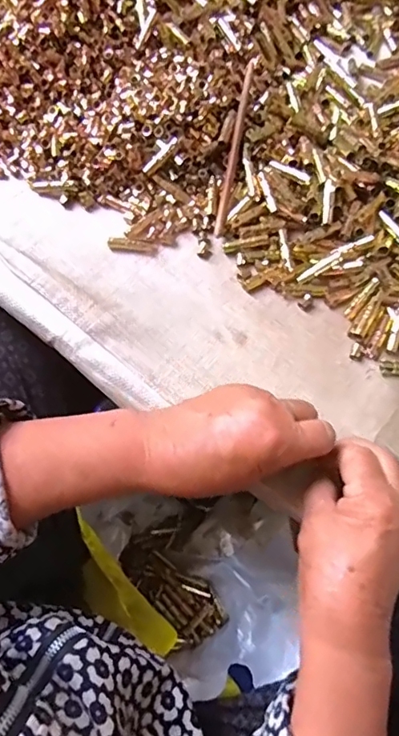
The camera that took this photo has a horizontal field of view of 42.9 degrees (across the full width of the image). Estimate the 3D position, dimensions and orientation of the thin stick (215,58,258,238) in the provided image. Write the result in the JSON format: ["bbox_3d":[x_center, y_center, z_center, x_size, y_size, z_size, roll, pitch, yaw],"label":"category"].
[{"bbox_3d":[0.033,-0.206,0.456,0.008,0.011,0.187,11,67,2],"label":"thin stick"}]

